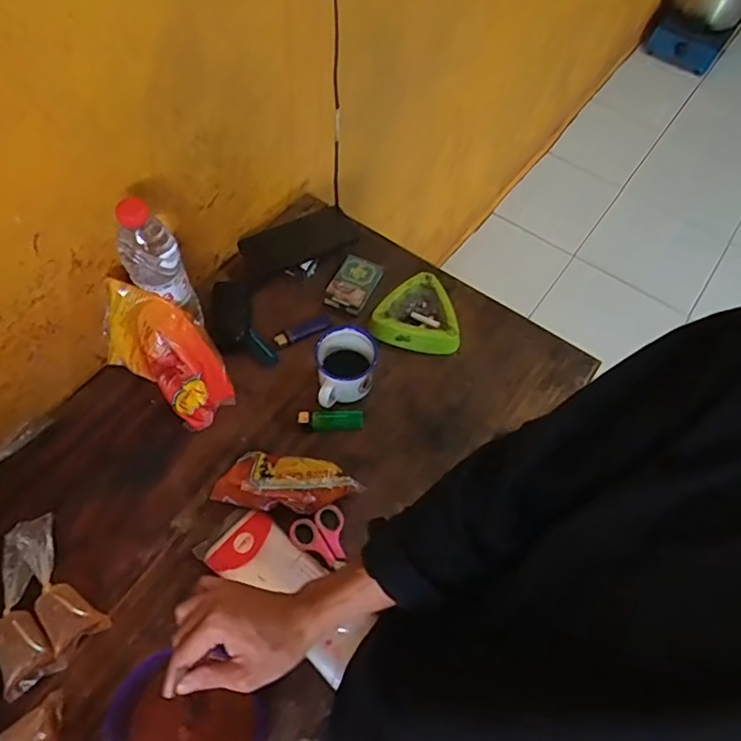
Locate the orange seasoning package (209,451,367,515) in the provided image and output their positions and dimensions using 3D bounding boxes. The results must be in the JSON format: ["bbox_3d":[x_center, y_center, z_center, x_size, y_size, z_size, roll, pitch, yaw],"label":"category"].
[{"bbox_3d":[-0.095,0.124,0.659,0.161,0.050,0.062,6,59,-1],"label":"orange seasoning package"}]

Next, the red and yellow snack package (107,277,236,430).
[{"bbox_3d":[-0.238,-0.022,0.697,0.167,0.119,0.084,38,64,17],"label":"red and yellow snack package"}]

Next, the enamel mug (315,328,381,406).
[{"bbox_3d":[-0.029,-0.001,0.718,0.074,0.066,0.081,1,60,-4],"label":"enamel mug"}]

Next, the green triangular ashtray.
[{"bbox_3d":[0.064,-0.081,0.782,0.114,0.027,0.104,10,59,1],"label":"green triangular ashtray"}]

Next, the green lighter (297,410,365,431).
[{"bbox_3d":[-0.048,0.060,0.718,0.079,0.013,0.025,-4,60,-7],"label":"green lighter"}]

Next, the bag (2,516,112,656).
[{"bbox_3d":[-0.329,0.222,0.607,0.051,0.040,0.140,-33,67,-21],"label":"bag"}]

